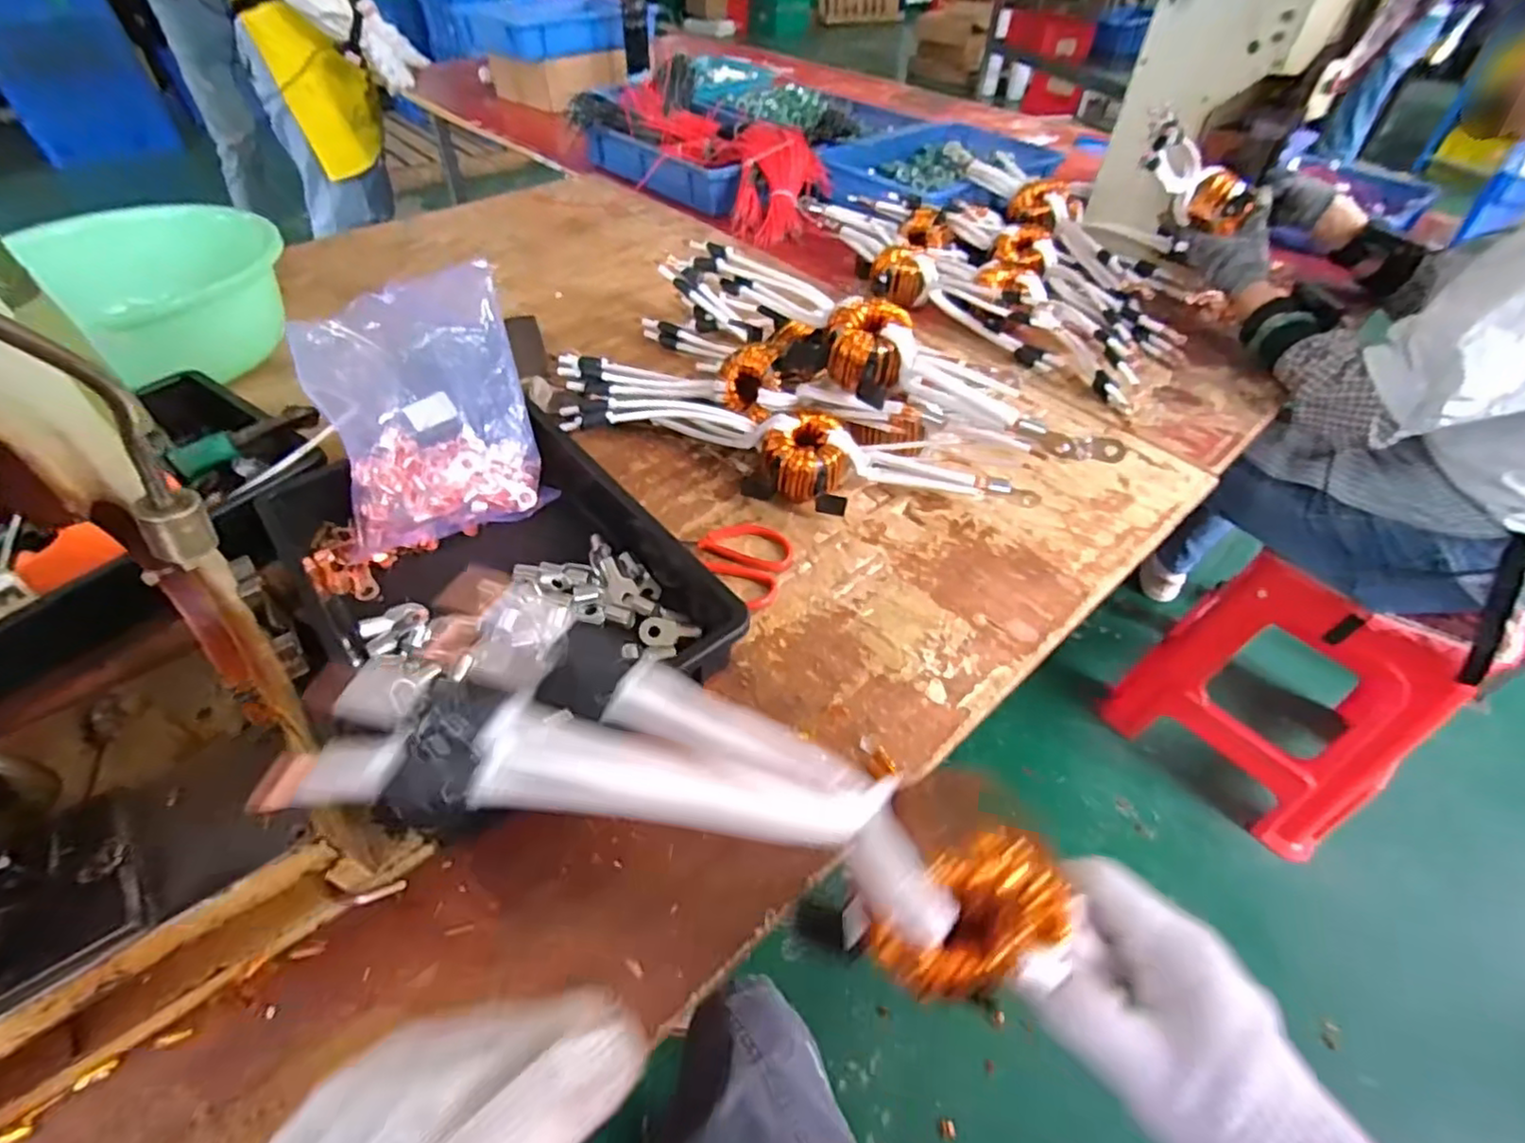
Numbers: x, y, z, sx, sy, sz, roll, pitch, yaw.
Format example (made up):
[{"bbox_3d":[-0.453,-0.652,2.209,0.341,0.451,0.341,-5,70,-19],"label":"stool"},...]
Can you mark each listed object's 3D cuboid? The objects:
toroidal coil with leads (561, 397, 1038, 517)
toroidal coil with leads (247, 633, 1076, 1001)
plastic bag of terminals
[{"bbox_3d":[0.015,-0.110,0.635,0.481,0.066,0.089,13,48,10],"label":"toroidal coil with leads"},{"bbox_3d":[-0.015,0.091,0.264,0.285,0.057,0.084,16,48,-2],"label":"toroidal coil with leads"},{"bbox_3d":[-0.294,-0.143,0.571,0.165,0.216,0.044,-18,10,-18],"label":"plastic bag of terminals"}]

